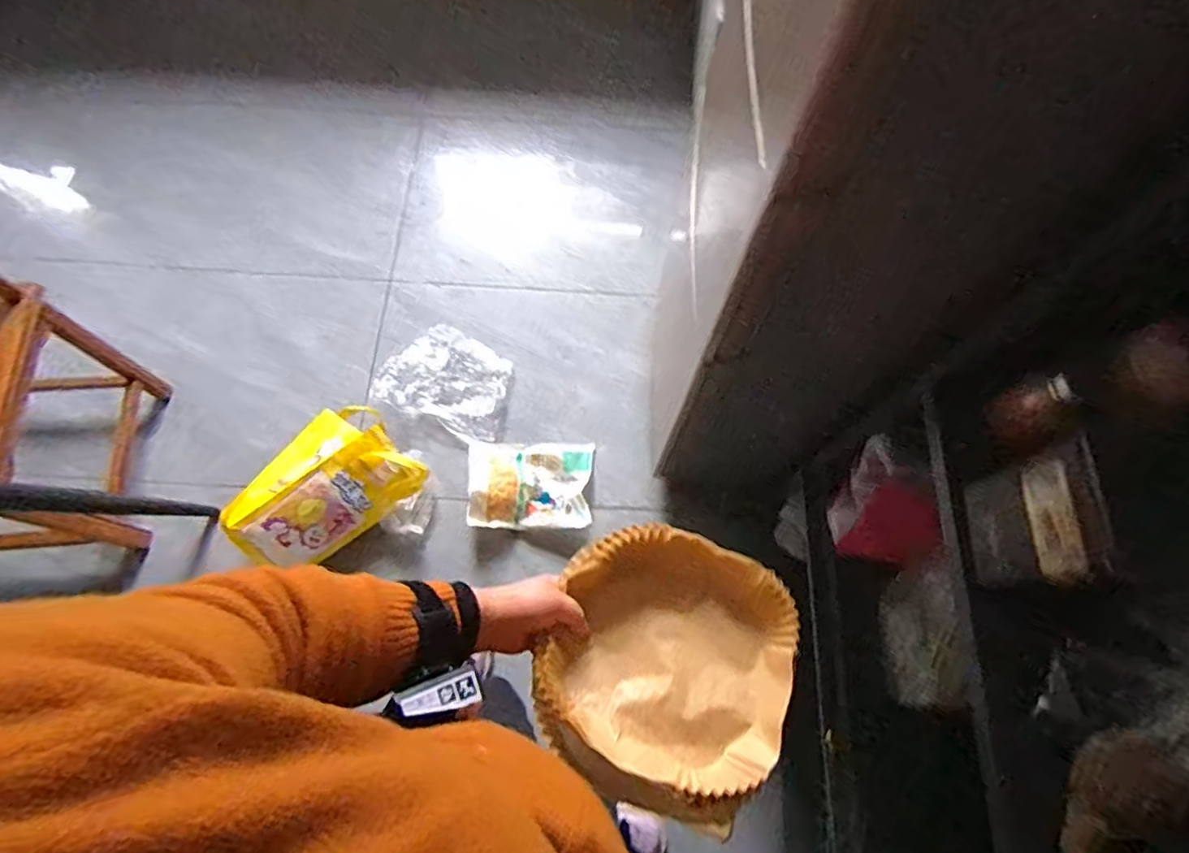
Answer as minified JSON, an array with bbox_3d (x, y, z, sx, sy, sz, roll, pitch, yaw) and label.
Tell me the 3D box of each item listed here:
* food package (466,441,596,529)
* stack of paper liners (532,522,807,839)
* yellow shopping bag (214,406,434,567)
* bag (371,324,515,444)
[{"bbox_3d":[-0.147,0.133,1.409,0.292,0.063,0.214,-2,69,-1],"label":"food package"},{"bbox_3d":[0.064,0.218,0.552,0.212,0.078,0.232,18,70,6],"label":"stack of paper liners"},{"bbox_3d":[-0.611,0.125,1.328,0.287,0.132,0.377,43,75,14],"label":"yellow shopping bag"},{"bbox_3d":[-0.357,-0.118,1.507,0.321,0.054,0.258,23,71,8],"label":"bag"}]

